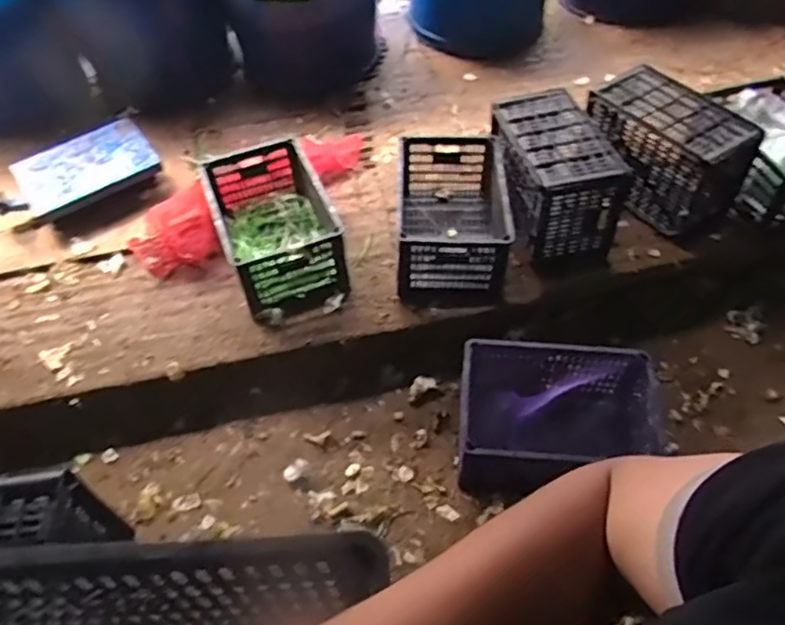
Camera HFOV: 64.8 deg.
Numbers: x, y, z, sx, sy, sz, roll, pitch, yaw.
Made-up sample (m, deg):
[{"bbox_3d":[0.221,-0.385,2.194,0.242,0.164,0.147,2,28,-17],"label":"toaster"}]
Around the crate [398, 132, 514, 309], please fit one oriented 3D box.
[{"bbox_3d":[0.170,-0.286,1.799,0.308,0.228,0.501,0,54,3],"label":"crate"}]

